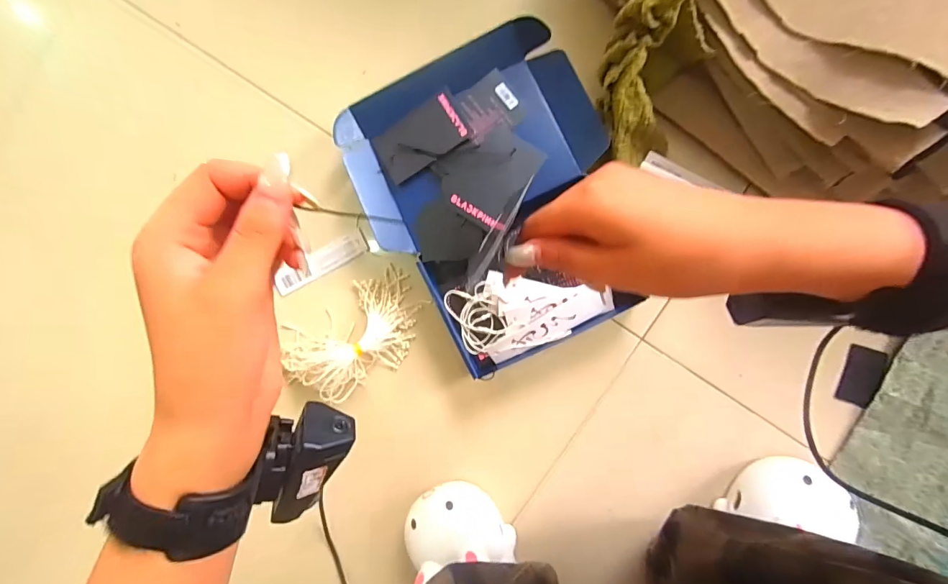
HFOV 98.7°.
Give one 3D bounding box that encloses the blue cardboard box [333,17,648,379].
[{"bbox_3d":[0.020,-0.093,0.440,0.250,0.049,0.323,-21,90,5],"label":"blue cardboard box"}]

